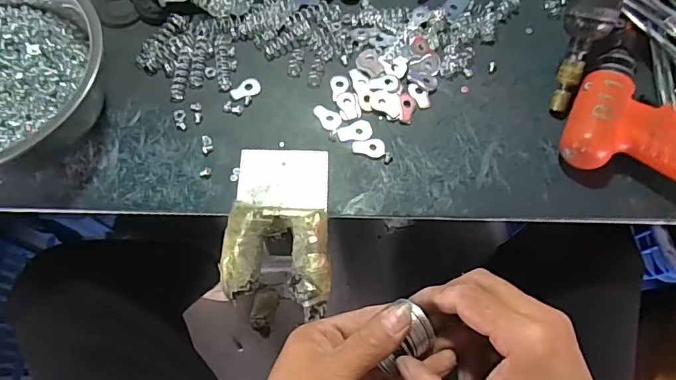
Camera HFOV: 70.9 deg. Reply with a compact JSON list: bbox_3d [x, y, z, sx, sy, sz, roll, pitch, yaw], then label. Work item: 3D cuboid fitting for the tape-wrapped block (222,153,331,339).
[{"bbox_3d":[-0.045,0.035,0.366,0.076,0.033,0.136,1,68,-2],"label":"tape-wrapped block"}]

